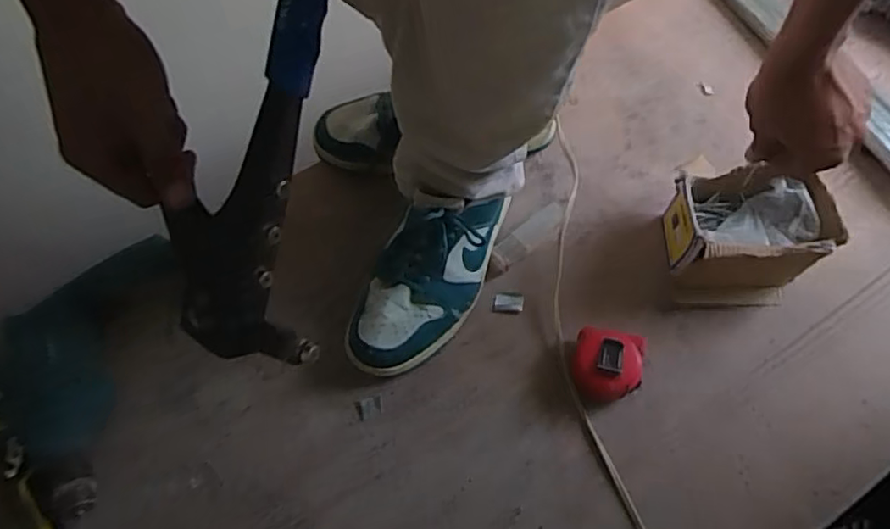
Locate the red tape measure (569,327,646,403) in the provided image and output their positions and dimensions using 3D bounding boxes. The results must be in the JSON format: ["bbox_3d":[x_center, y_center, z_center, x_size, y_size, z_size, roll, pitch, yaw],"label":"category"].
[{"bbox_3d":[0.153,0.099,0.587,0.063,0.042,0.064,9,62,5],"label":"red tape measure"}]

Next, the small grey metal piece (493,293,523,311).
[{"bbox_3d":[0.066,0.040,0.647,0.030,0.007,0.019,5,62,3],"label":"small grey metal piece"}]

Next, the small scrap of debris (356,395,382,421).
[{"bbox_3d":[-0.073,0.137,0.592,0.024,0.006,0.021,-14,63,-7],"label":"small scrap of debris"}]

